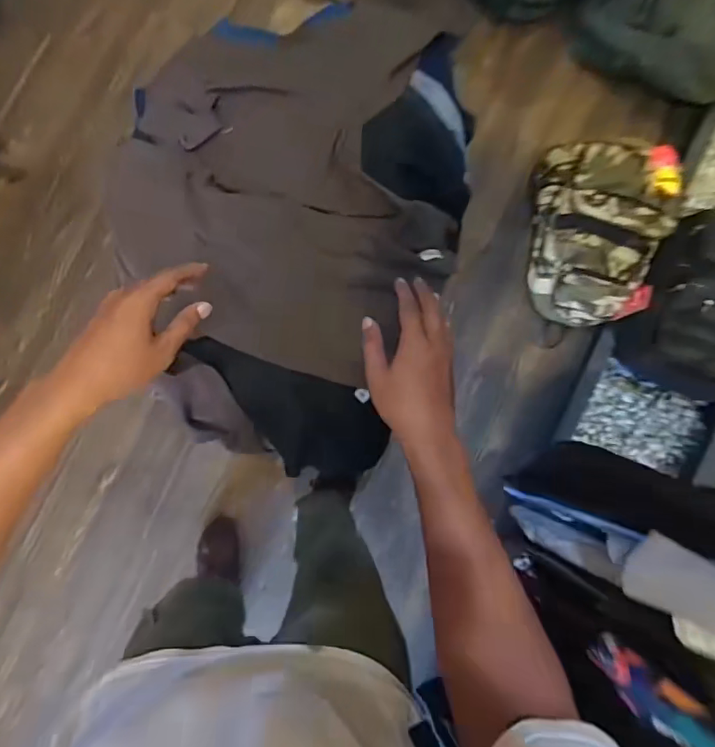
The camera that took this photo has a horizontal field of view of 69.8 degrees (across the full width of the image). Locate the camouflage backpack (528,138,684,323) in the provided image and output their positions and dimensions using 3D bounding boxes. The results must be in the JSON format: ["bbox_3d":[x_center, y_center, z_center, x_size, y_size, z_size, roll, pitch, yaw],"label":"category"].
[{"bbox_3d":[0.612,-0.372,1.311,0.323,0.239,0.455,15,87,-4],"label":"camouflage backpack"}]

